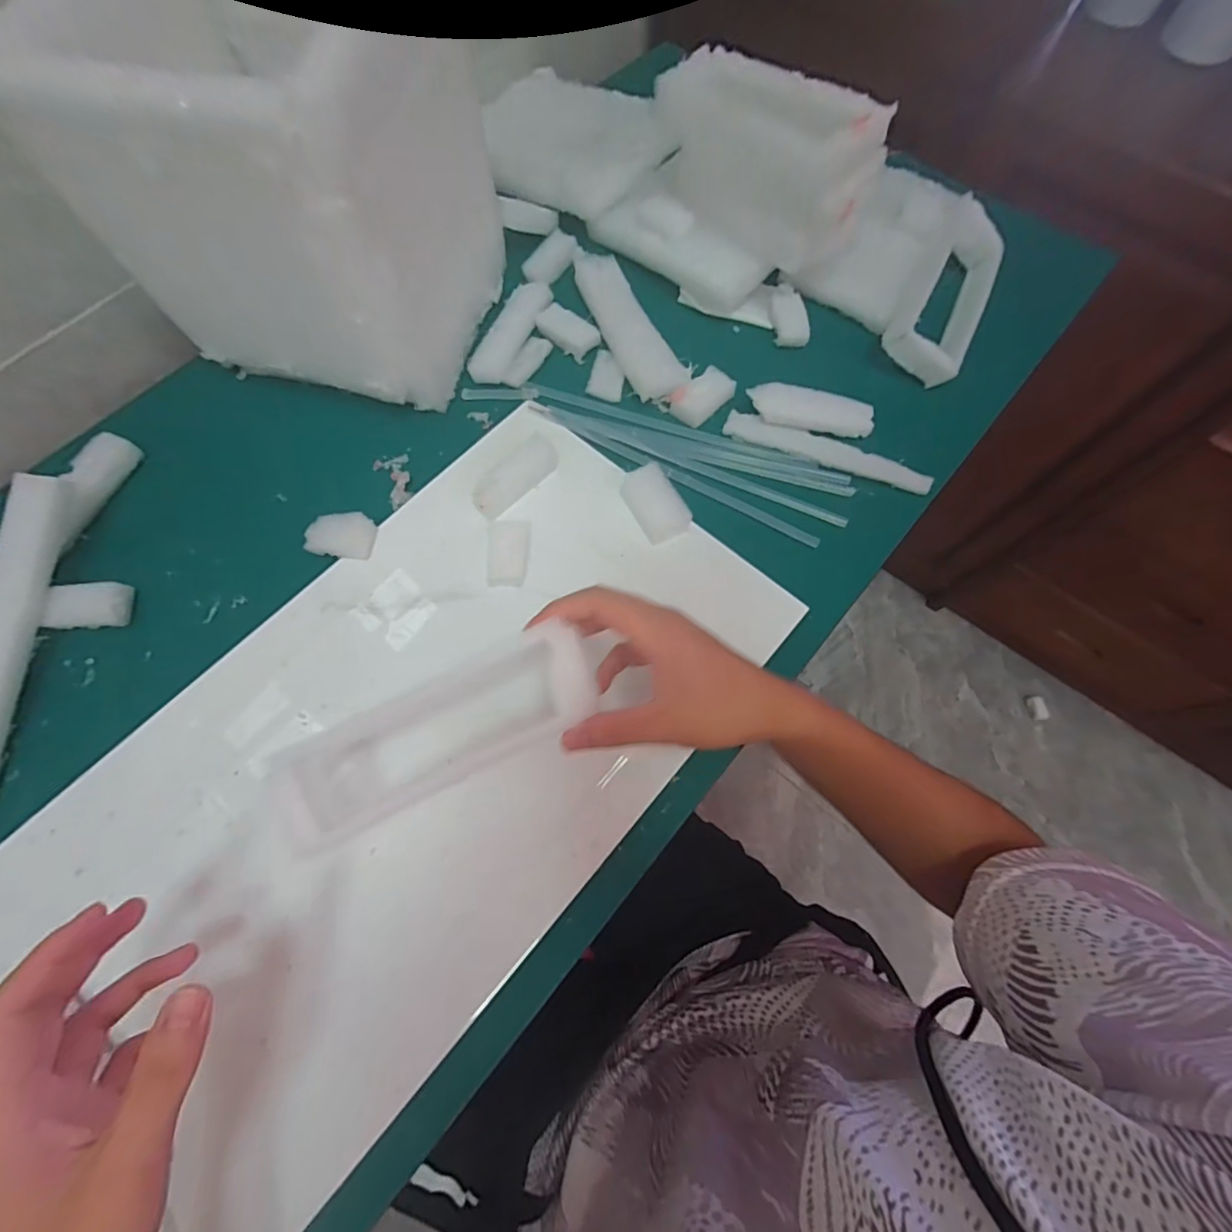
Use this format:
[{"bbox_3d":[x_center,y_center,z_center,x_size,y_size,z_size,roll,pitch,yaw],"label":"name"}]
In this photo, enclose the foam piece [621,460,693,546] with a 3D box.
[{"bbox_3d":[0.030,-0.089,0.433,0.035,0.020,0.062,-28,72,-10],"label":"foam piece"}]

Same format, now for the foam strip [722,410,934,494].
[{"bbox_3d":[0.179,-0.139,0.465,0.175,0.010,0.023,21,71,7],"label":"foam strip"}]

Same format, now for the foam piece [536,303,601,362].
[{"bbox_3d":[-0.046,-0.264,0.509,0.060,0.012,0.034,36,73,12],"label":"foam piece"}]

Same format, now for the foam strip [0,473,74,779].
[{"bbox_3d":[-0.428,0.019,0.382,0.027,0.031,0.240,5,80,2],"label":"foam strip"}]

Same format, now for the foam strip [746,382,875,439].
[{"bbox_3d":[0.168,-0.176,0.470,0.106,0.022,0.031,8,70,3],"label":"foam strip"}]

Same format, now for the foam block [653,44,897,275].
[{"bbox_3d":[0.127,-0.383,0.474,0.180,0.123,0.080,40,74,13],"label":"foam block"}]

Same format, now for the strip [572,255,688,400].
[{"bbox_3d":[0.009,-0.269,0.503,0.045,0.023,0.170,-24,71,-9],"label":"strip"}]

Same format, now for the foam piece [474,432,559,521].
[{"bbox_3d":[-0.079,-0.114,0.438,0.023,0.023,0.083,40,74,13],"label":"foam piece"}]

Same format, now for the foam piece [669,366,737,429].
[{"bbox_3d":[0.076,-0.194,0.481,0.055,0.017,0.036,-42,75,-14],"label":"foam piece"}]

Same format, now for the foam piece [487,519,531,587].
[{"bbox_3d":[-0.083,-0.050,0.424,0.031,0.006,0.055,-2,69,-1],"label":"foam piece"}]

